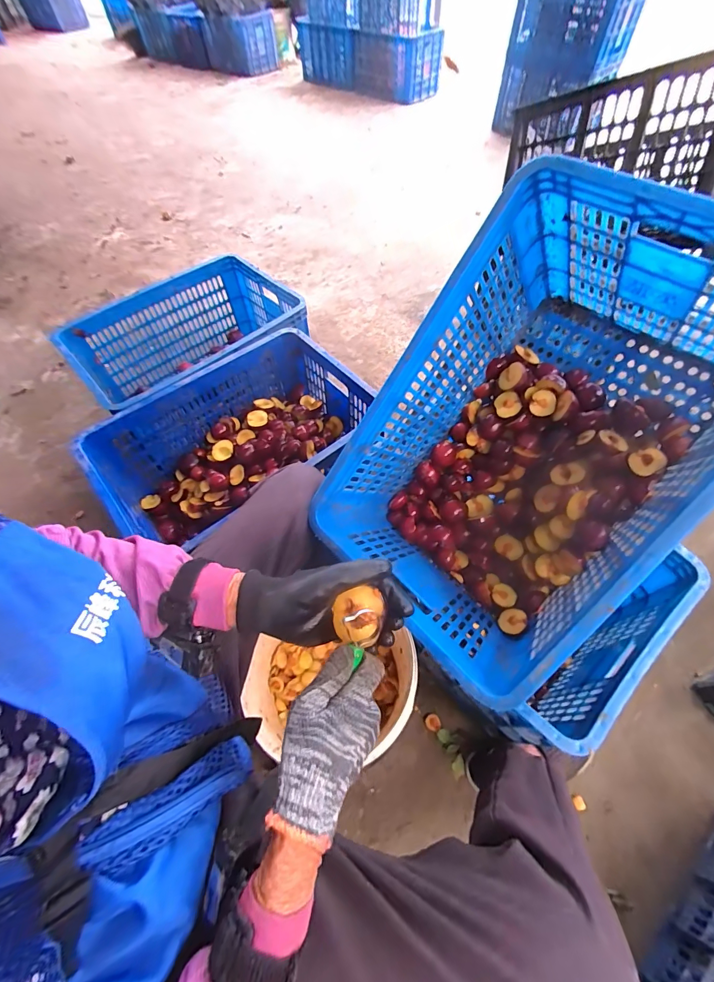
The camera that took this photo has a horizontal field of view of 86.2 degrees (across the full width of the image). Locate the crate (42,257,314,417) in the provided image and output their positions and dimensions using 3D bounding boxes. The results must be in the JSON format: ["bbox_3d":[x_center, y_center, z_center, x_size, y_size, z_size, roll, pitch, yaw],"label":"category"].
[{"bbox_3d":[-0.432,-0.378,1.048,0.544,0.228,0.404,-39,65,-19],"label":"crate"}]

